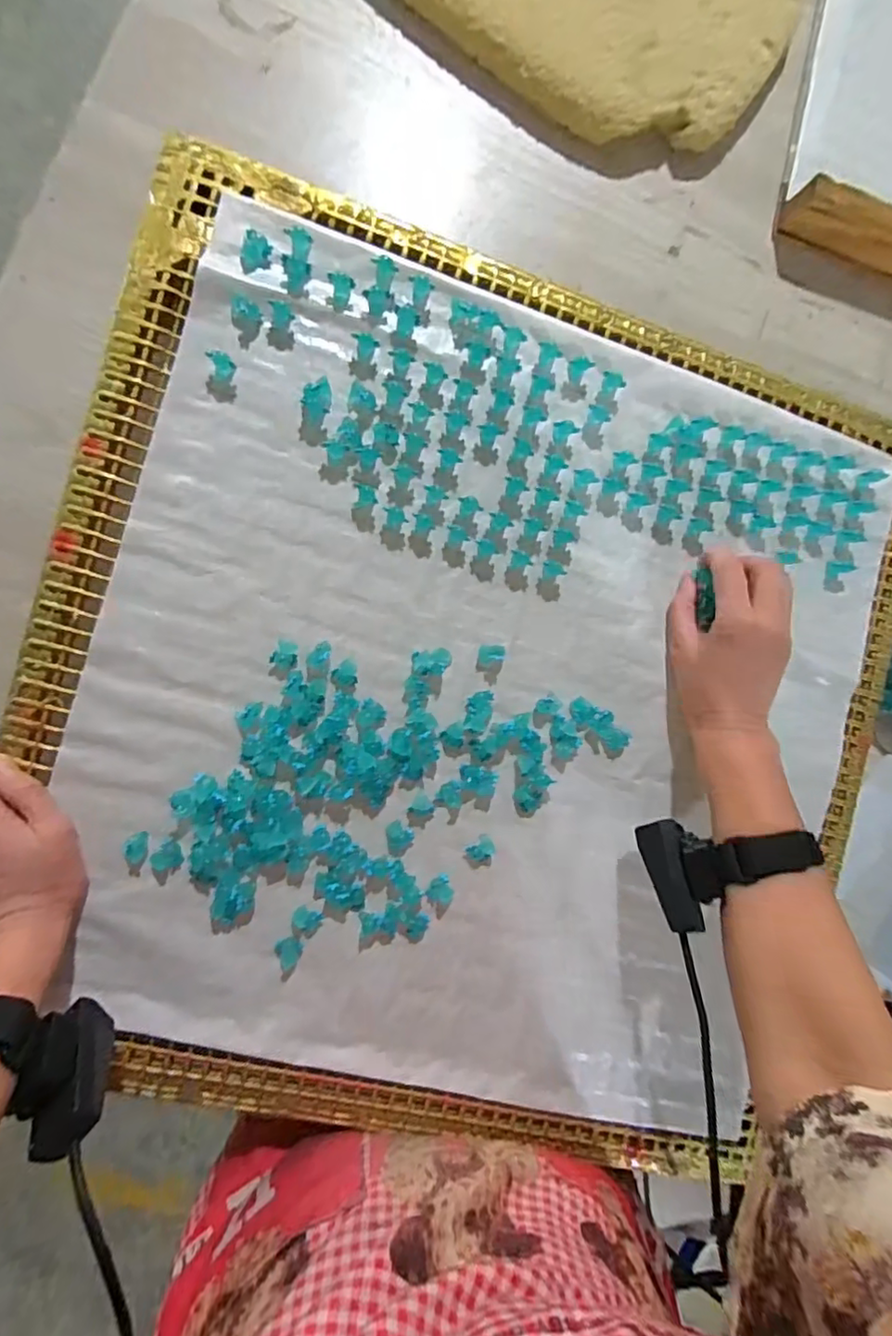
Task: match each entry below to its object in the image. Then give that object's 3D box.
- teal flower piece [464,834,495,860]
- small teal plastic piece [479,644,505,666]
[{"bbox_3d":[0.025,0.131,0.421,0.020,0.012,0.015,-34,96,-8],"label":"teal flower piece"},{"bbox_3d":[0.035,-0.010,0.430,0.019,0.007,0.015,-3,91,-9],"label":"small teal plastic piece"}]

